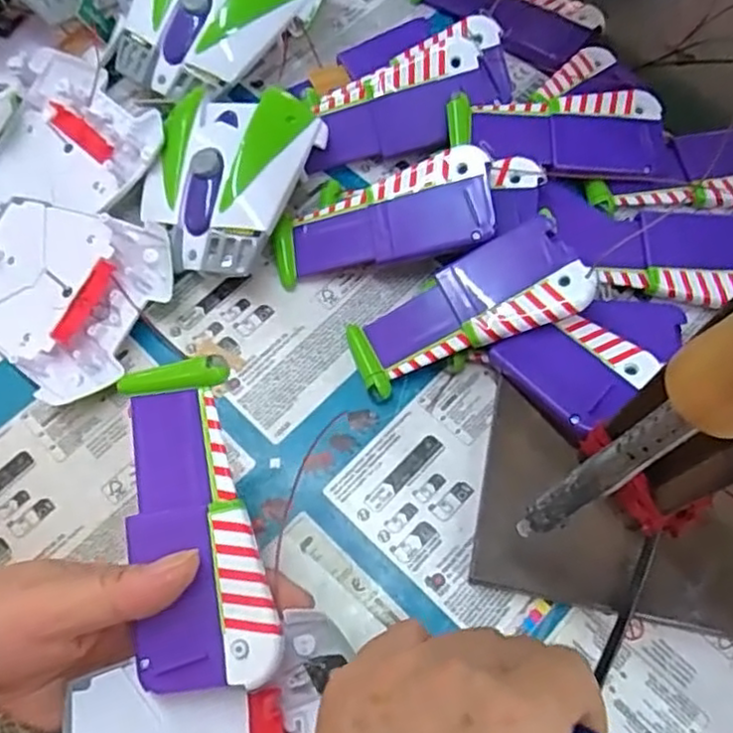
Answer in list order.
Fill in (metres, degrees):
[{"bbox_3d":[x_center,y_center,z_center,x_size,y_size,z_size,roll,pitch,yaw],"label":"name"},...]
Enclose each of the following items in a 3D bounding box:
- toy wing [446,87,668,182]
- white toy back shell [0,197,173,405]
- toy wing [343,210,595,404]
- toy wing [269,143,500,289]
[{"bbox_3d":[0.106,-0.130,0.387,0.118,0.025,0.049,-2,67,2],"label":"toy wing"},{"bbox_3d":[-0.164,-0.041,0.367,0.102,0.030,0.096,28,71,13],"label":"white toy back shell"},{"bbox_3d":[0.049,-0.029,0.342,0.117,0.012,0.048,-25,67,14],"label":"toy wing"},{"bbox_3d":[0.007,-0.075,0.364,0.120,0.014,0.049,-15,66,15],"label":"toy wing"}]

